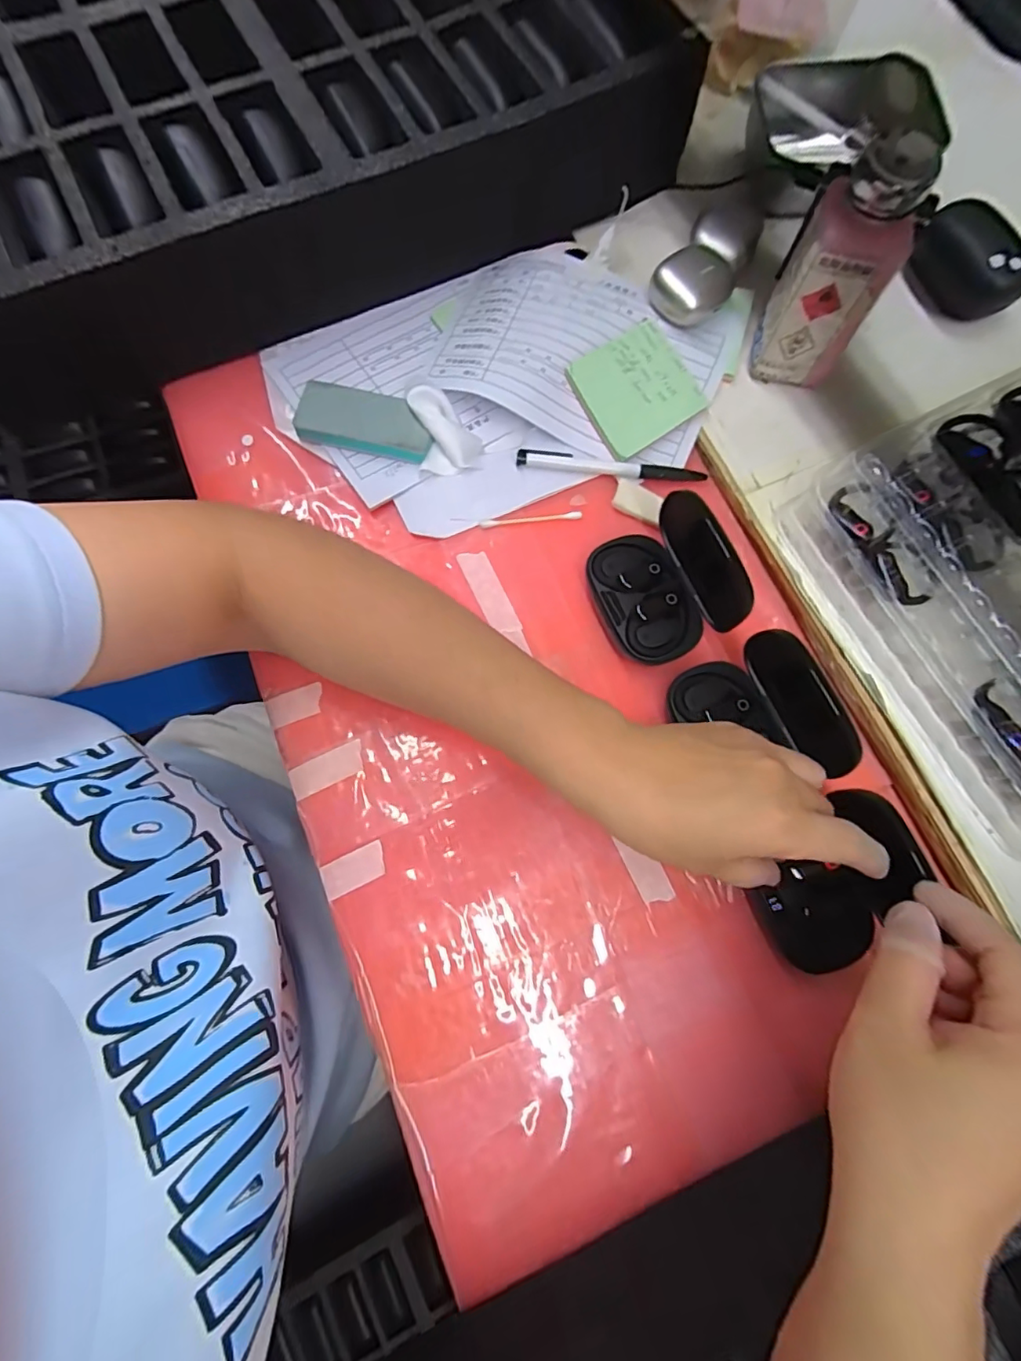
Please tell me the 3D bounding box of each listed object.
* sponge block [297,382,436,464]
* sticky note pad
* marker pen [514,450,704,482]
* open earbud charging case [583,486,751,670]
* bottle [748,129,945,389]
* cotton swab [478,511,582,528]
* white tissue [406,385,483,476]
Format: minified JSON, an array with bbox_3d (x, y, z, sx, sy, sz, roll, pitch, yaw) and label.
[{"bbox_3d":[-0.100,-0.179,0.367,0.092,0.021,0.043,11,76,1],"label":"sponge block"},{"bbox_3d":[0.092,-0.210,0.381,0.076,0.008,0.076,-31,89,0],"label":"sticky note pad"},{"bbox_3d":[0.072,-0.152,0.379,0.134,0.012,0.014,6,76,-1],"label":"marker pen"},{"bbox_3d":[0.096,-0.061,0.330,0.084,0.054,0.089,-22,78,-8],"label":"open earbud charging case"},{"bbox_3d":[0.203,-0.253,0.333,0.057,0.127,0.048,24,76,4],"label":"bottle"},{"bbox_3d":[0.014,-0.113,0.372,0.073,0.006,0.005,-9,77,-2],"label":"cotton swab"},{"bbox_3d":[-0.045,-0.176,0.369,0.043,0.023,0.059,-10,76,-5],"label":"white tissue"}]

